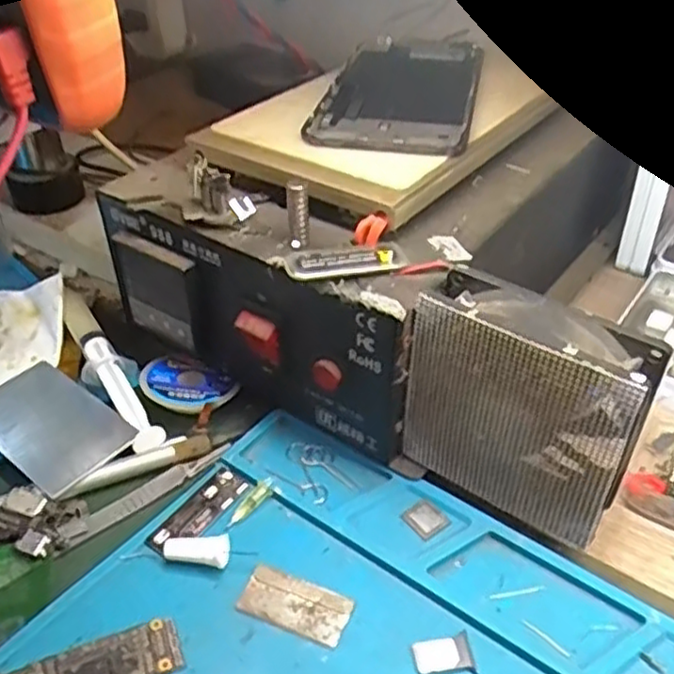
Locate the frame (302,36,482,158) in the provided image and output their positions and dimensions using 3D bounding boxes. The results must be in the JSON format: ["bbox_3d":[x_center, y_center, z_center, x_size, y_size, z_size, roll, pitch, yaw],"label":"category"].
[{"bbox_3d":[0.032,-0.118,0.343,0.068,0.011,0.133,6,39,12],"label":"frame"}]

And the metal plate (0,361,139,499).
[{"bbox_3d":[-0.128,0.038,0.314,0.076,0.004,0.043,28,54,32],"label":"metal plate"}]

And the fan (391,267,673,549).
[{"bbox_3d":[0.066,0.028,0.259,0.081,0.087,0.031,18,43,24],"label":"fan"}]

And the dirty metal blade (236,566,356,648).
[{"bbox_3d":[-0.014,0.094,0.249,0.037,0.004,0.018,13,41,19],"label":"dirty metal blade"}]

